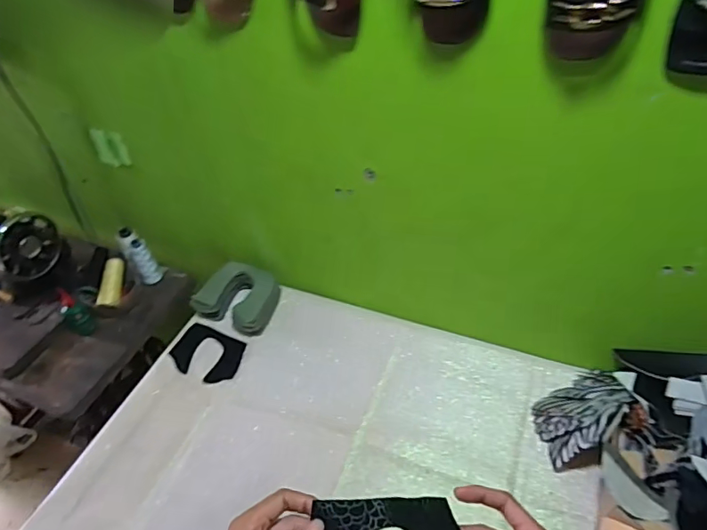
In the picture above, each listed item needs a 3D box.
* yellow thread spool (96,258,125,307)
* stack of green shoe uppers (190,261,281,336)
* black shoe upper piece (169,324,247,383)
[{"bbox_3d":[-0.527,0.036,1.086,0.036,0.035,0.119,-2,64,3],"label":"yellow thread spool"},{"bbox_3d":[-0.247,0.065,1.058,0.152,0.087,0.136,10,46,14],"label":"stack of green shoe uppers"},{"bbox_3d":[-0.293,0.180,1.002,0.138,0.006,0.109,19,50,8],"label":"black shoe upper piece"}]

